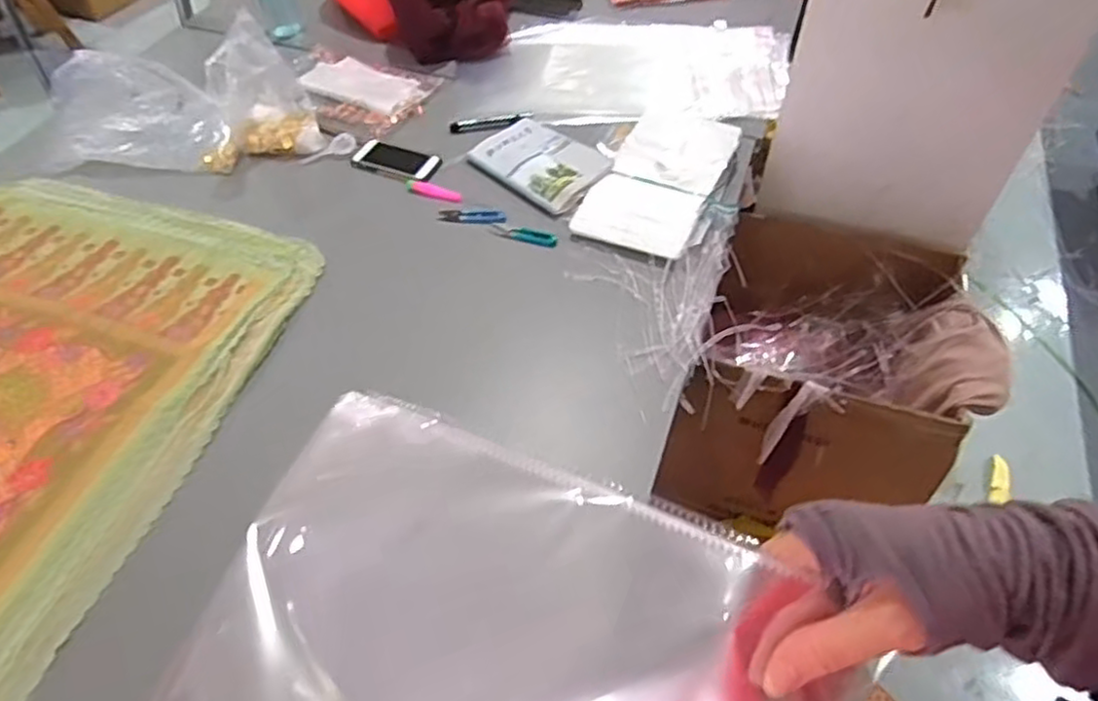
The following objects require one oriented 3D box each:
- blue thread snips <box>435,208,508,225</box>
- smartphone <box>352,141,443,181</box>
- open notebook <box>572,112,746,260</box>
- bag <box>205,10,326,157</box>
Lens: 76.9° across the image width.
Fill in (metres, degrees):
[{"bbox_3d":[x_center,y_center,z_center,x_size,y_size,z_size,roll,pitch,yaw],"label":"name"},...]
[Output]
[{"bbox_3d":[-0.116,-0.205,1.045,0.102,0.013,0.030,7,54,3],"label":"blue thread snips"},{"bbox_3d":[-0.248,-0.308,1.121,0.137,0.006,0.074,17,53,13],"label":"smartphone"},{"bbox_3d":[0.176,-0.273,1.082,0.169,0.012,0.332,19,57,19],"label":"open notebook"},{"bbox_3d":[-0.450,-0.407,1.093,0.139,0.163,0.122,-14,53,-11],"label":"bag"}]

